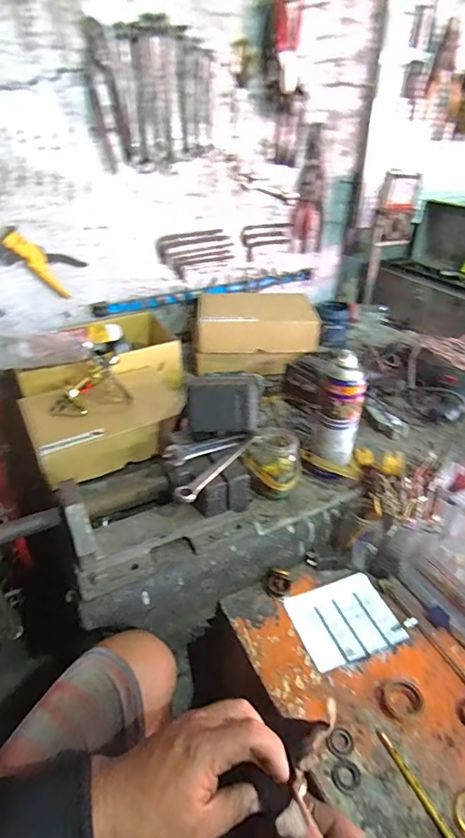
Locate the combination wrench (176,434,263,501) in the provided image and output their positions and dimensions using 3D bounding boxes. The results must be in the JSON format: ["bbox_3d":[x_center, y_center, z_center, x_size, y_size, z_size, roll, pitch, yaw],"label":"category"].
[{"bbox_3d":[-0.011,0.066,0.633,0.025,0.015,0.182,26,42,31],"label":"combination wrench"}]

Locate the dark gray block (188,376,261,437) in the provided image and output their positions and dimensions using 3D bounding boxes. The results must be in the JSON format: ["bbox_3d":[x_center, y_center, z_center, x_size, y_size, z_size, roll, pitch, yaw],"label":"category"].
[{"bbox_3d":[-0.012,-0.026,0.707,0.109,0.075,0.101,2,13,6],"label":"dark gray block"}]

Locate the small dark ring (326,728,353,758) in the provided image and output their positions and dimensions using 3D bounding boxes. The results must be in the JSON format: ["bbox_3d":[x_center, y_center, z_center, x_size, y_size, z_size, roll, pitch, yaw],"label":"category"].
[{"bbox_3d":[0.122,0.363,0.489,0.028,0.008,0.030,1,35,-1],"label":"small dark ring"}]

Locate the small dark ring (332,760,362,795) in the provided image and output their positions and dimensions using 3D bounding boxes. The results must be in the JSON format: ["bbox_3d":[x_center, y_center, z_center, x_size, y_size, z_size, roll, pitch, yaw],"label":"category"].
[{"bbox_3d":[0.123,0.383,0.466,0.030,0.004,0.028,1,35,-1],"label":"small dark ring"}]

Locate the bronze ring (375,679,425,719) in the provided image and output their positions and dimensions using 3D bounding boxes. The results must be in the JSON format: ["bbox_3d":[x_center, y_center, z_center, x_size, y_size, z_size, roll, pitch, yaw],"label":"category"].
[{"bbox_3d":[0.200,0.335,0.521,0.046,0.017,0.039,-10,36,-16],"label":"bronze ring"}]

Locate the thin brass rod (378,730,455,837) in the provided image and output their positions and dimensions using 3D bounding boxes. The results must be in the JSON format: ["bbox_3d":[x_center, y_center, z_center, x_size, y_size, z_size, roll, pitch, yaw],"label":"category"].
[{"bbox_3d":[0.207,0.403,0.437,0.009,0.008,0.168,-14,38,-21],"label":"thin brass rod"}]

